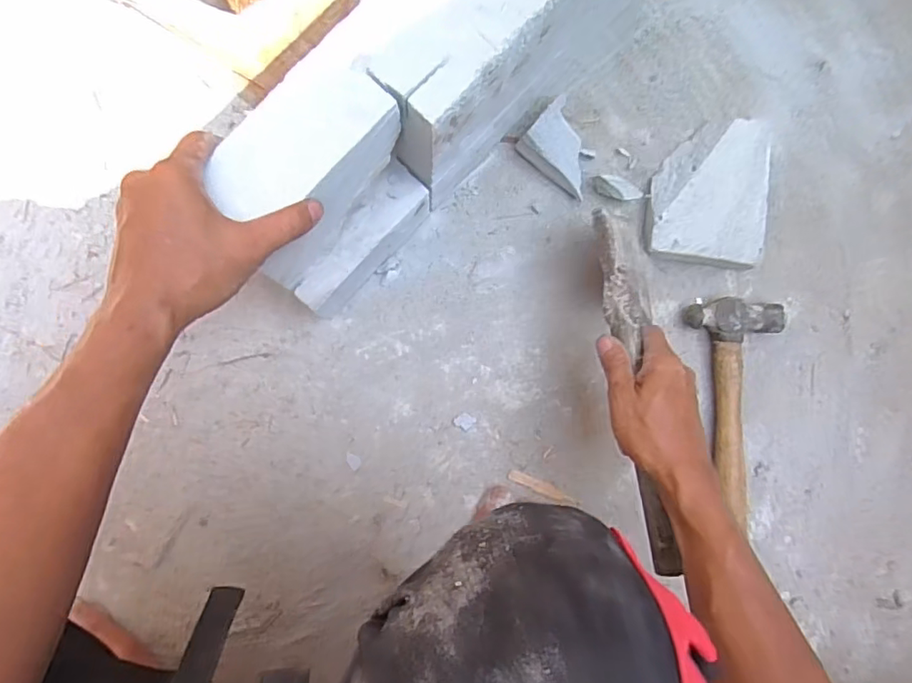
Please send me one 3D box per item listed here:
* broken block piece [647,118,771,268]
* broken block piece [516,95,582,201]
[{"bbox_3d":[0.265,-0.158,0.602,0.118,0.031,0.152,6,85,-2],"label":"broken block piece"},{"bbox_3d":[0.117,-0.204,0.592,0.086,0.037,0.067,41,85,1],"label":"broken block piece"}]

